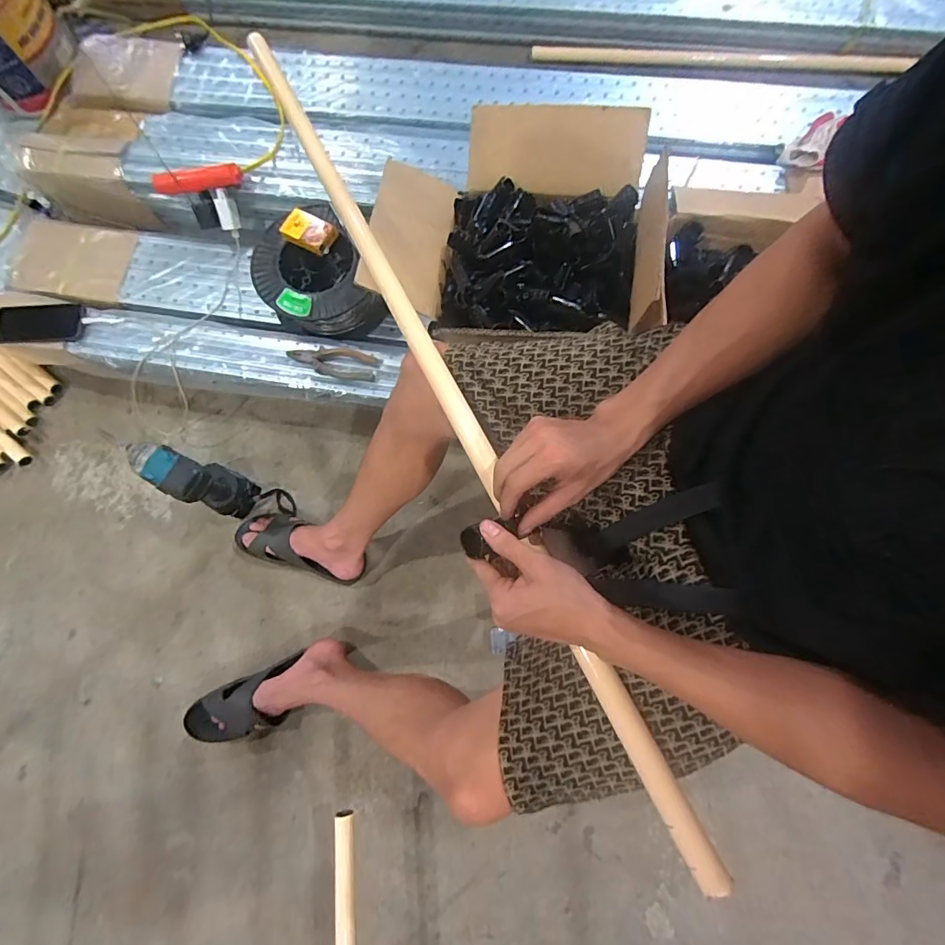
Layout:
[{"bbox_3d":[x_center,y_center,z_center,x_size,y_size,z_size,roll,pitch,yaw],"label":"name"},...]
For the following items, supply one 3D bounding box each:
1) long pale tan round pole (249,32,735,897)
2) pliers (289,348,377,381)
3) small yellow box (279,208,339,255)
[{"bbox_3d":[-0.067,-0.161,0.559,0.034,0.032,1.085,-26,74,-5],"label":"long pale tan round pole"},{"bbox_3d":[-0.255,-0.200,0.864,0.161,0.009,0.060,9,76,4],"label":"pliers"},{"bbox_3d":[-0.297,-0.438,0.870,0.090,0.023,0.059,26,88,-5],"label":"small yellow box"}]

